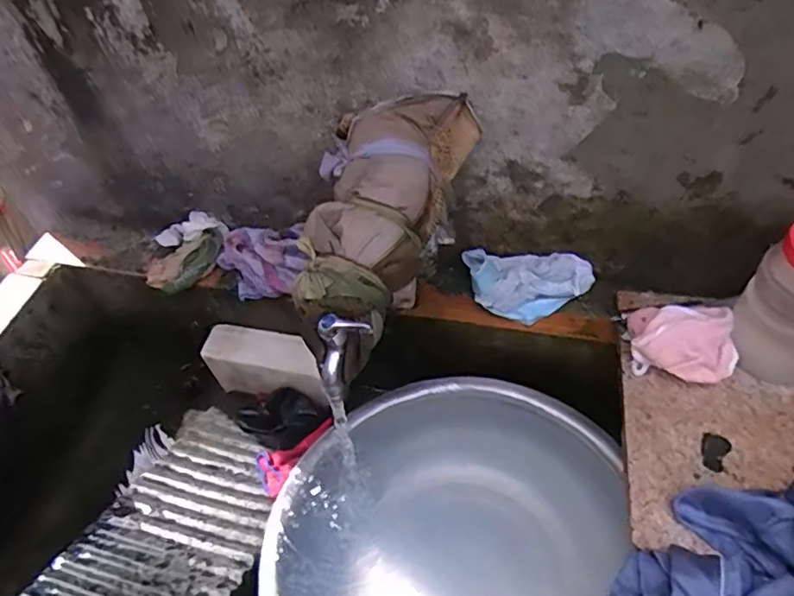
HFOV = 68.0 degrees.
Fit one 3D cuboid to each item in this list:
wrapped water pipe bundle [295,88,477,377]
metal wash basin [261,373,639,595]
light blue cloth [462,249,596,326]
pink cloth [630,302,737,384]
[{"bbox_3d":[-0.027,-0.081,0.611,0.133,0.092,0.277,15,69,18],"label":"wrapped water pipe bundle"},{"bbox_3d":[0.064,0.310,0.700,0.402,0.103,0.440,-3,50,3],"label":"metal wash basin"},{"bbox_3d":[0.167,-0.017,0.747,0.157,0.065,0.066,3,50,8],"label":"light blue cloth"},{"bbox_3d":[0.316,0.045,0.639,0.110,0.066,0.076,1,50,6],"label":"pink cloth"}]

